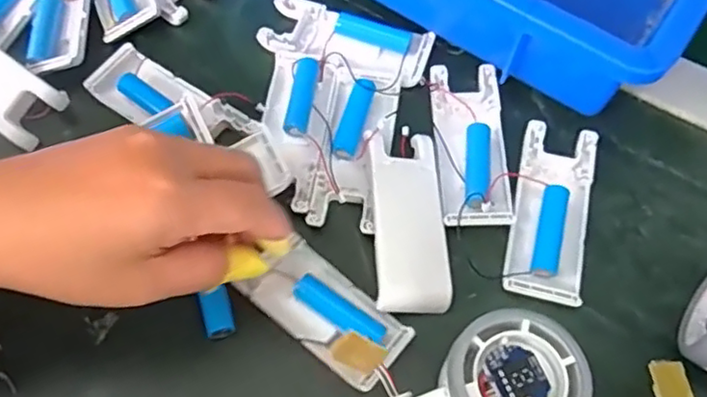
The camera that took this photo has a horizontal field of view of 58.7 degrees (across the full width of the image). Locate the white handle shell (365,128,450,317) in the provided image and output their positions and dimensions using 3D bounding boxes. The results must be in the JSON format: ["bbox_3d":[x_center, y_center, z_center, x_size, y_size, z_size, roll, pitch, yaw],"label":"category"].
[{"bbox_3d":[0.029,0.010,0.338,0.038,0.015,0.099,-3,63,-1],"label":"white handle shell"}]

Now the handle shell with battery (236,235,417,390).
[{"bbox_3d":[-0.013,0.059,0.320,0.080,0.021,0.039,36,69,17],"label":"handle shell with battery"}]

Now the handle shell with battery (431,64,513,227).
[{"bbox_3d":[0.068,-0.032,0.362,0.039,0.012,0.100,-1,63,-1],"label":"handle shell with battery"}]

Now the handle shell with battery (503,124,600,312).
[{"bbox_3d":[0.109,0.007,0.346,0.039,0.013,0.103,13,64,7],"label":"handle shell with battery"}]

